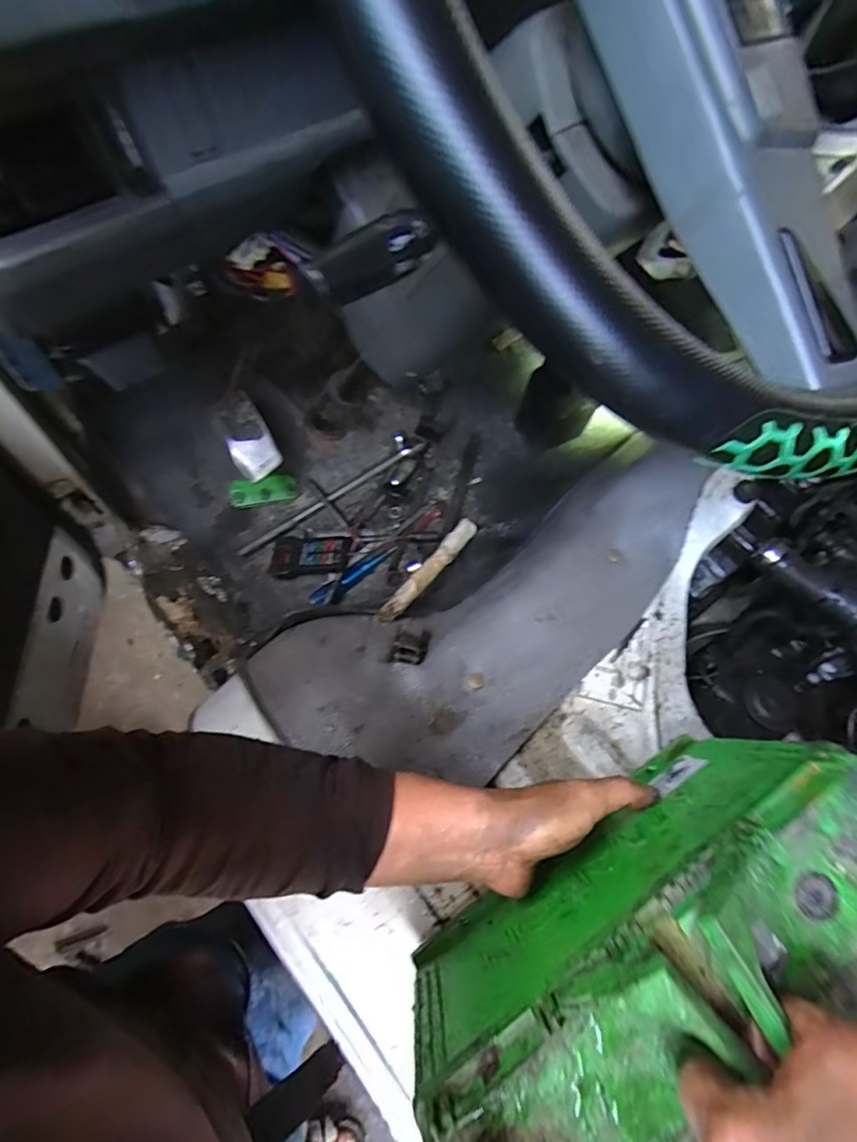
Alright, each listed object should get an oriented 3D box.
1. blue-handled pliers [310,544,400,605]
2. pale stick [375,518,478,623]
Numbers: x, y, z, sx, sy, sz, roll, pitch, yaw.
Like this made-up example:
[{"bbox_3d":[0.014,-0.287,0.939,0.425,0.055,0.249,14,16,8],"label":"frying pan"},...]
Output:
[{"bbox_3d":[-0.114,0.006,0.818,0.153,0.022,0.031,-39,74,-17],"label":"blue-handled pliers"},{"bbox_3d":[0.007,-0.009,0.748,0.027,0.023,0.253,34,48,11],"label":"pale stick"}]

